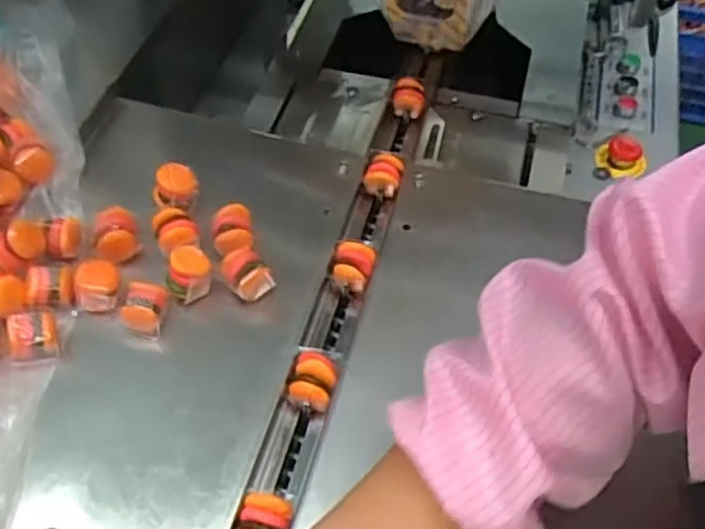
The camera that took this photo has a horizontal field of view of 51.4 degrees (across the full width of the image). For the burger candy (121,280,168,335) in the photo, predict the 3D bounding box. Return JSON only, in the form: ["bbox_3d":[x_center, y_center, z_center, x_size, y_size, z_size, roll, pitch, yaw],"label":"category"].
[{"bbox_3d":[-0.143,0.031,0.508,0.026,0.037,0.027,10,55,8],"label":"burger candy"}]

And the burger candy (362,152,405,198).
[{"bbox_3d":[0.026,-0.075,0.619,0.030,0.024,0.033,0,54,0],"label":"burger candy"}]

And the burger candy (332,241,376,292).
[{"bbox_3d":[0.000,0.000,0.555,0.032,0.024,0.030,9,54,7],"label":"burger candy"}]

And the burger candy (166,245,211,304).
[{"bbox_3d":[-0.118,0.009,0.528,0.033,0.041,0.031,0,54,0],"label":"burger candy"}]

